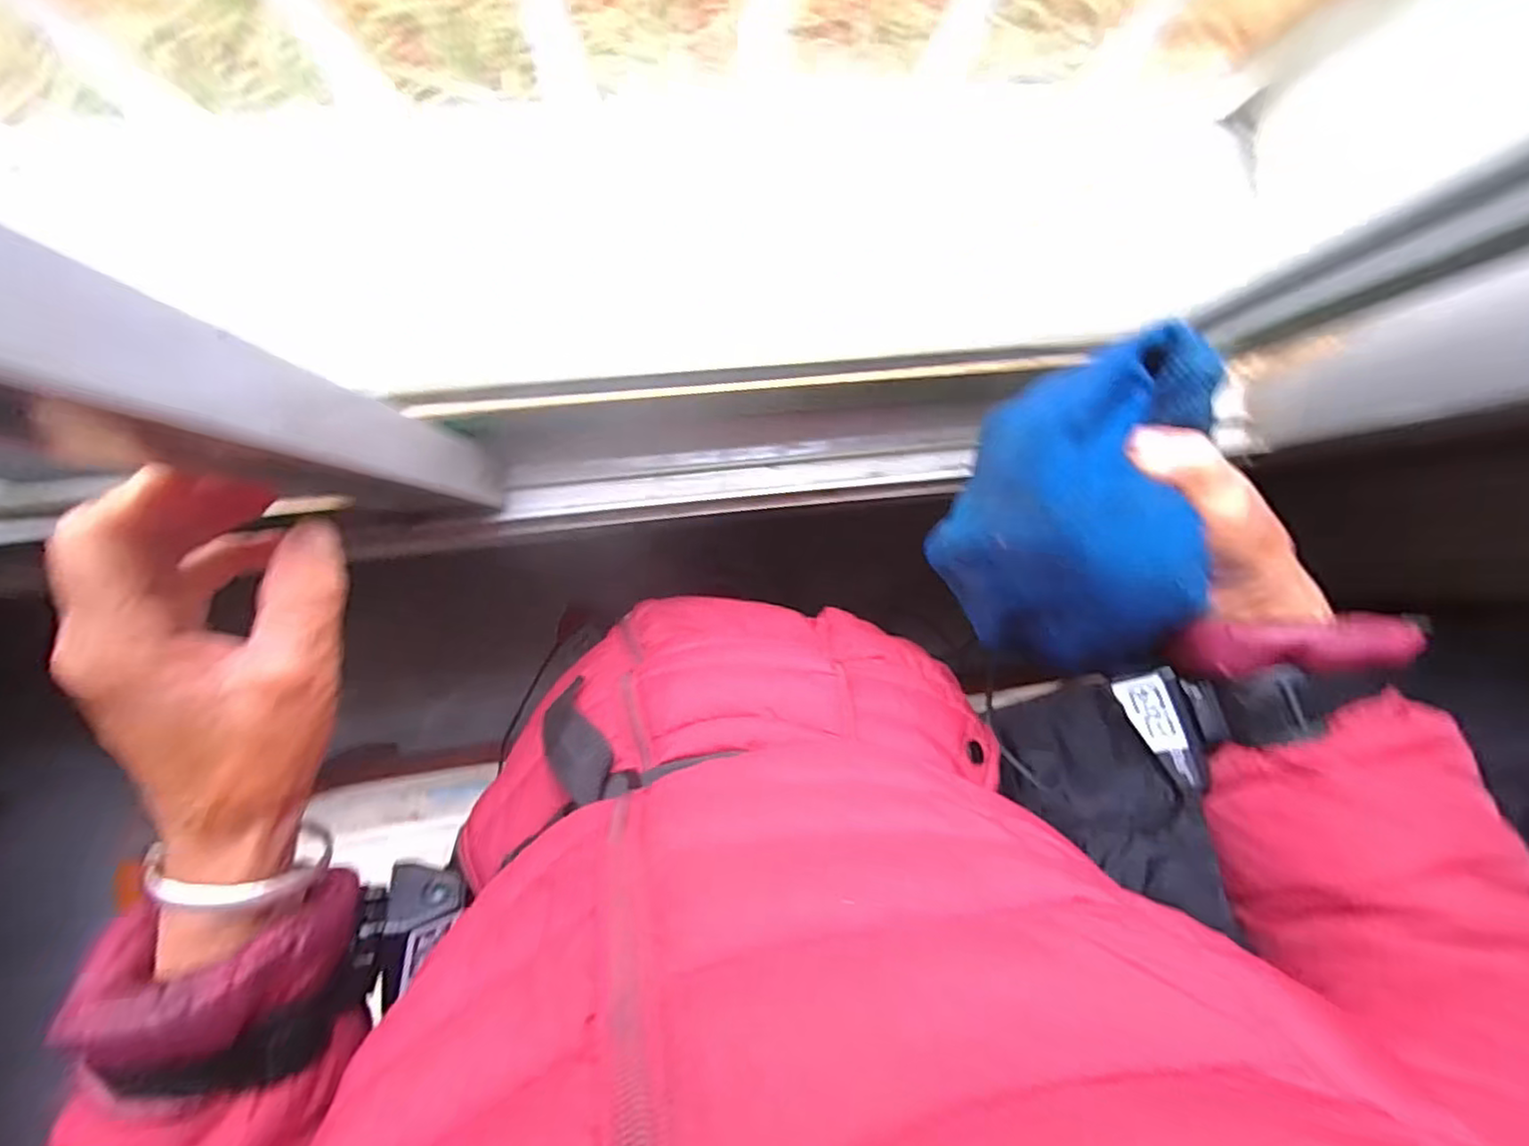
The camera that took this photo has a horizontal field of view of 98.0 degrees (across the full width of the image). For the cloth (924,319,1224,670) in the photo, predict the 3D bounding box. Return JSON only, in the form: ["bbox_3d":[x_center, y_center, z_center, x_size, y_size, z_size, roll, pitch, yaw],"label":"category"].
[{"bbox_3d":[0.157,-0.028,0.371,0.073,0.162,0.160,5,91,-6],"label":"cloth"}]

